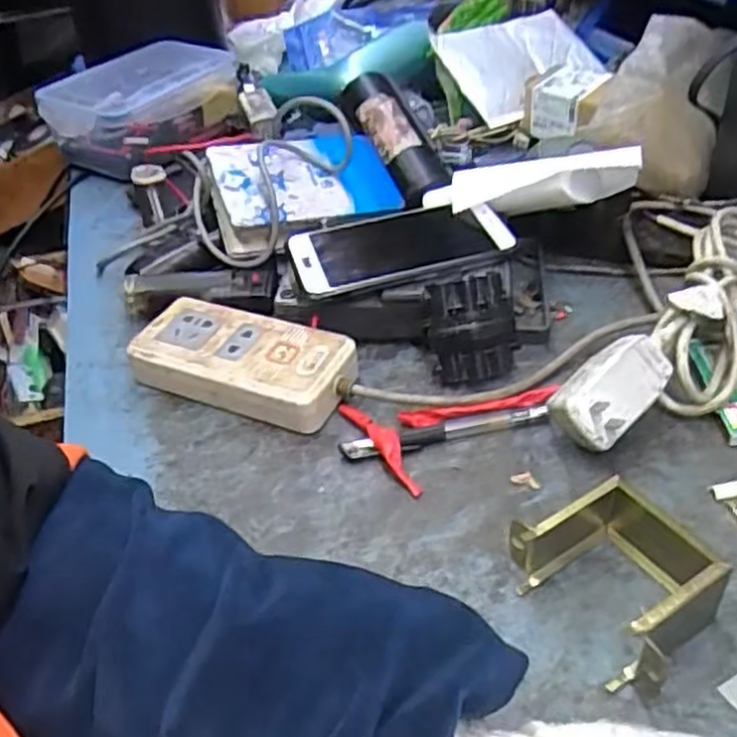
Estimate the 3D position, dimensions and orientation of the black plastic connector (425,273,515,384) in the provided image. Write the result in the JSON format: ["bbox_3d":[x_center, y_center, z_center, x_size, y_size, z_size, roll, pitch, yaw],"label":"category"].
[{"bbox_3d":[0.066,-0.026,0.483,0.054,0.060,0.035,1,40,10],"label":"black plastic connector"}]

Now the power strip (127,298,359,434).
[{"bbox_3d":[-0.084,-0.004,0.503,0.152,0.036,0.065,13,44,23],"label":"power strip"}]

